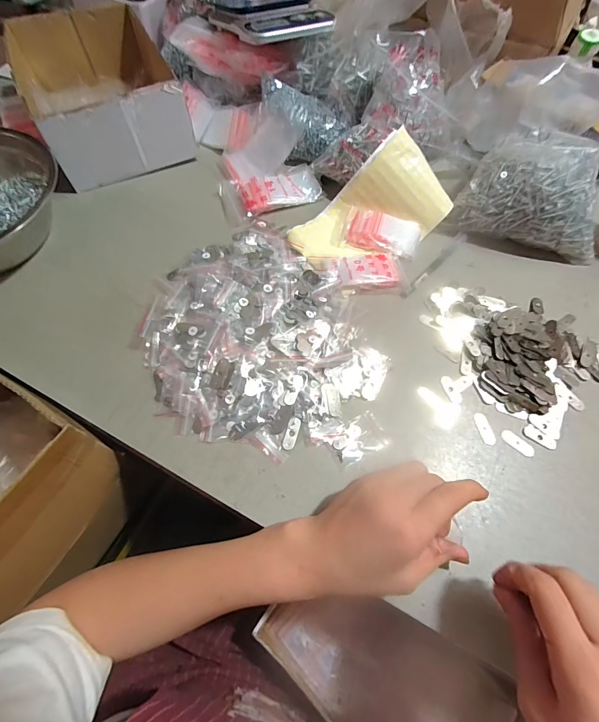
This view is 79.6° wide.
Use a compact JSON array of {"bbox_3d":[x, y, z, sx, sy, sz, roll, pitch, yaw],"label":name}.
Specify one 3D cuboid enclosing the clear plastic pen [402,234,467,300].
[{"bbox_3d":[0.180,-0.129,0.477,0.015,0.011,0.141,41,68,18],"label":"clear plastic pen"}]

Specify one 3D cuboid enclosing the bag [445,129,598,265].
[{"bbox_3d":[0.316,-0.227,0.477,0.190,0.094,0.119,18,63,7],"label":"bag"}]

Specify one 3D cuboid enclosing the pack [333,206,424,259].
[{"bbox_3d":[0.106,-0.177,0.489,0.115,0.020,0.063,13,62,5],"label":"pack"}]

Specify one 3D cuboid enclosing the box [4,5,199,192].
[{"bbox_3d":[-0.305,-0.414,0.555,0.193,0.106,0.294,-26,66,-15],"label":"box"}]

